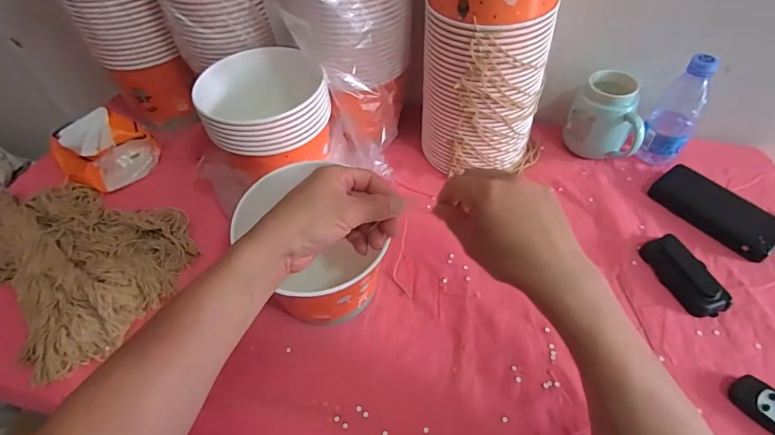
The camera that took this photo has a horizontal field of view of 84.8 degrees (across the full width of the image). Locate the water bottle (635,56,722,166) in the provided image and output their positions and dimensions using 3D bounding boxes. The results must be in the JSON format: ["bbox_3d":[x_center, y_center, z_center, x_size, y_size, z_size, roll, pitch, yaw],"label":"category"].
[{"bbox_3d":[0.413,-0.148,0.606,0.062,0.153,0.049,32,60,25],"label":"water bottle"}]

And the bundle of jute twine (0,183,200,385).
[{"bbox_3d":[-0.439,0.042,0.562,0.337,0.052,0.235,22,56,19],"label":"bundle of jute twine"}]

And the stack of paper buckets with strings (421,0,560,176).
[{"bbox_3d":[0.131,-0.223,0.547,0.157,0.357,0.130,-12,51,-6],"label":"stack of paper buckets with strings"}]

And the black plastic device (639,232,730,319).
[{"bbox_3d":[0.365,0.069,0.521,0.048,0.019,0.105,-16,53,-9],"label":"black plastic device"}]

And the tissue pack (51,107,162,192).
[{"bbox_3d":[-0.450,-0.112,0.669,0.127,0.077,0.126,34,61,26],"label":"tissue pack"}]

